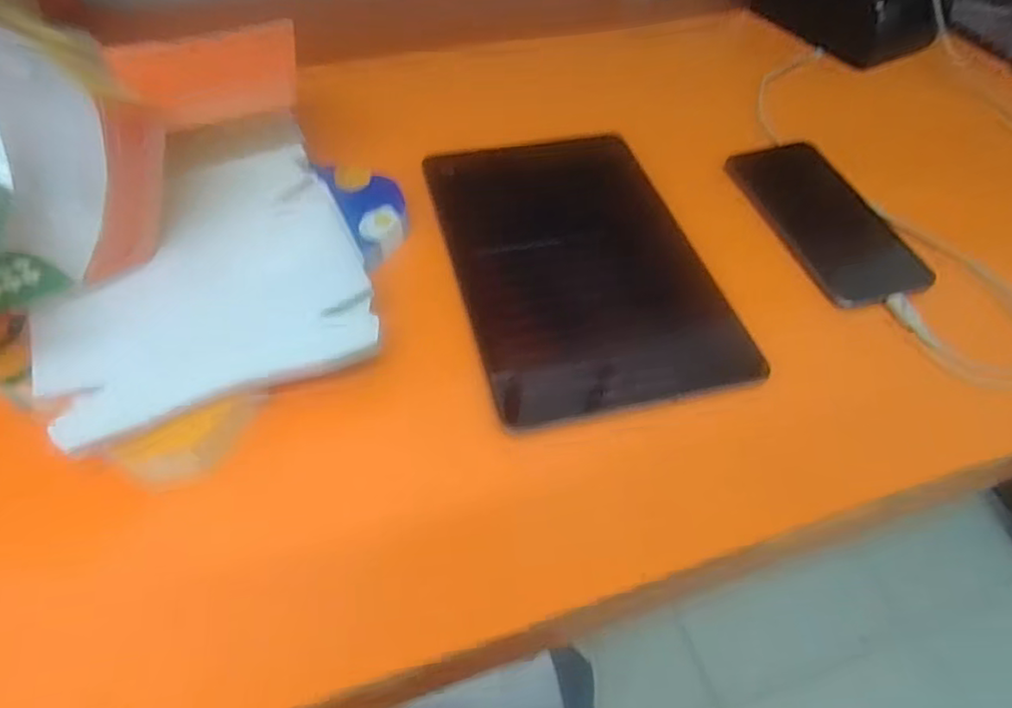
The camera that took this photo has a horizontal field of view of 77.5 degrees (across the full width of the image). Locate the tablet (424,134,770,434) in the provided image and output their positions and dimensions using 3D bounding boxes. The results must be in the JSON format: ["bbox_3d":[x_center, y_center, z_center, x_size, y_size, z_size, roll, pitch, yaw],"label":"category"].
[{"bbox_3d":[0.044,-0.073,0.427,0.156,0.012,0.255,-10,53,-11],"label":"tablet"}]

